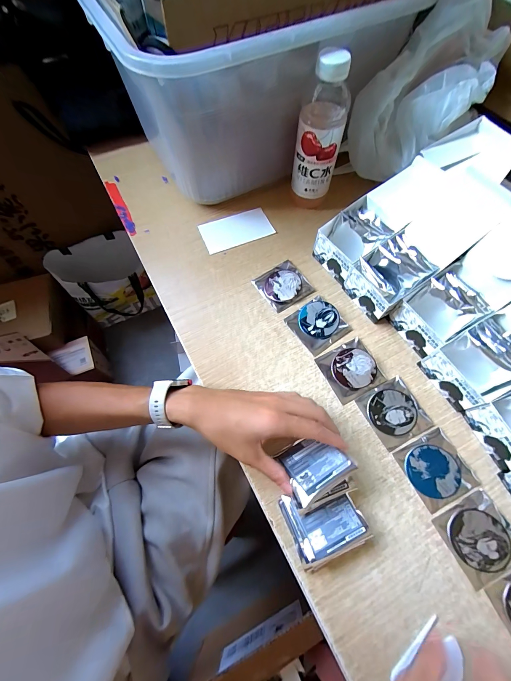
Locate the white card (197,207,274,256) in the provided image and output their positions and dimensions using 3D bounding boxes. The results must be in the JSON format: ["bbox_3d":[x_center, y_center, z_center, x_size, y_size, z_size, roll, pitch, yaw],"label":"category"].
[{"bbox_3d":[-0.033,-0.187,0.486,0.114,0.005,0.066,-20,71,-4],"label":"white card"}]

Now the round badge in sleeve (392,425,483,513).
[{"bbox_3d":[0.208,0.146,0.328,0.067,0.011,0.069,-24,68,-10],"label":"round badge in sleeve"}]

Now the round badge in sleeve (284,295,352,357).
[{"bbox_3d":[0.089,-0.024,0.405,0.068,0.013,0.070,-33,69,-13],"label":"round badge in sleeve"}]

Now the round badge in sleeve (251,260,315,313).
[{"bbox_3d":[0.042,-0.084,0.435,0.069,0.011,0.070,-30,69,-12],"label":"round badge in sleeve"}]

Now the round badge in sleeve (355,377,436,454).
[{"bbox_3d":[0.172,0.088,0.355,0.067,0.009,0.070,-25,68,-11],"label":"round badge in sleeve"}]

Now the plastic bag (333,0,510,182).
[{"bbox_3d":[0.242,-0.352,0.420,0.138,0.194,0.150,37,71,16],"label":"plastic bag"}]

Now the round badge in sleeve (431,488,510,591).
[{"bbox_3d":[0.237,0.205,0.302,0.070,0.011,0.068,-24,68,-10],"label":"round badge in sleeve"}]

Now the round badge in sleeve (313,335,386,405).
[{"bbox_3d":[0.125,0.037,0.378,0.065,0.012,0.069,-26,68,-11],"label":"round badge in sleeve"}]

